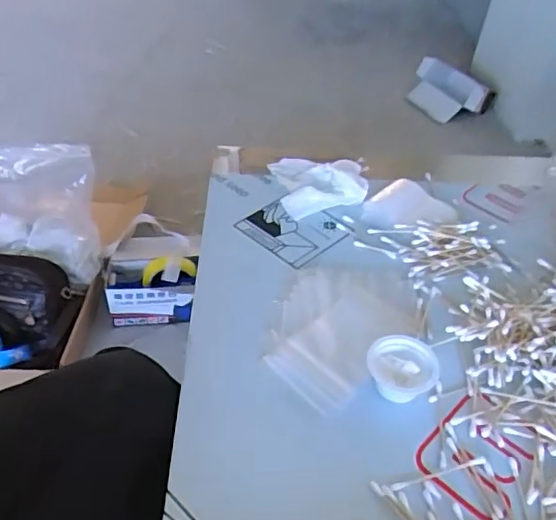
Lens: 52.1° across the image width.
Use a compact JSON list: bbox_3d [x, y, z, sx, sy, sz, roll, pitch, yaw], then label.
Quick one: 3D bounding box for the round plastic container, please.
[{"bbox_3d":[0.097,0.085,0.451,0.053,0.025,0.044,10,42,6],"label":"round plastic container"}]

